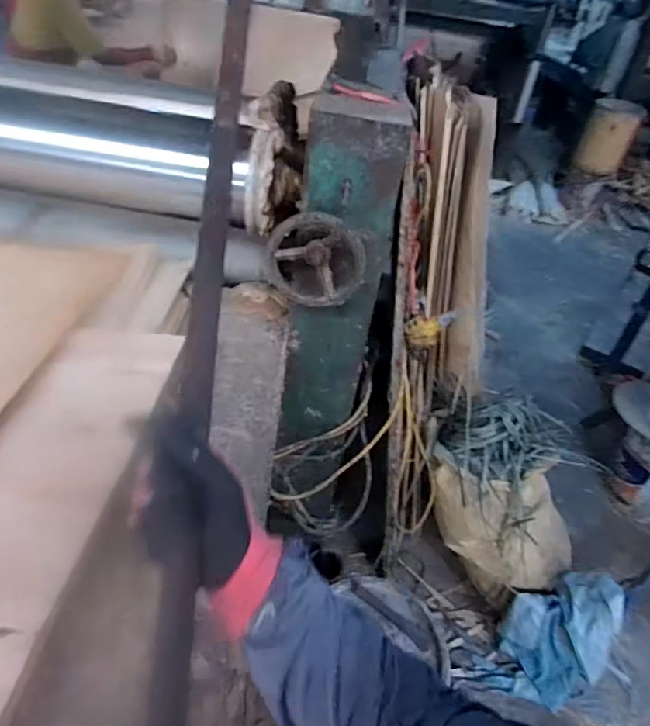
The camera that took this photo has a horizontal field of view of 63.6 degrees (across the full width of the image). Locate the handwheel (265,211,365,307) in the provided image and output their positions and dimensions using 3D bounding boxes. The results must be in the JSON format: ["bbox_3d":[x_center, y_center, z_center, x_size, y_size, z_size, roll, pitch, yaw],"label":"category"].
[{"bbox_3d":[-0.010,-0.179,0.901,0.153,0.162,0.042,12,37,5],"label":"handwheel"}]

